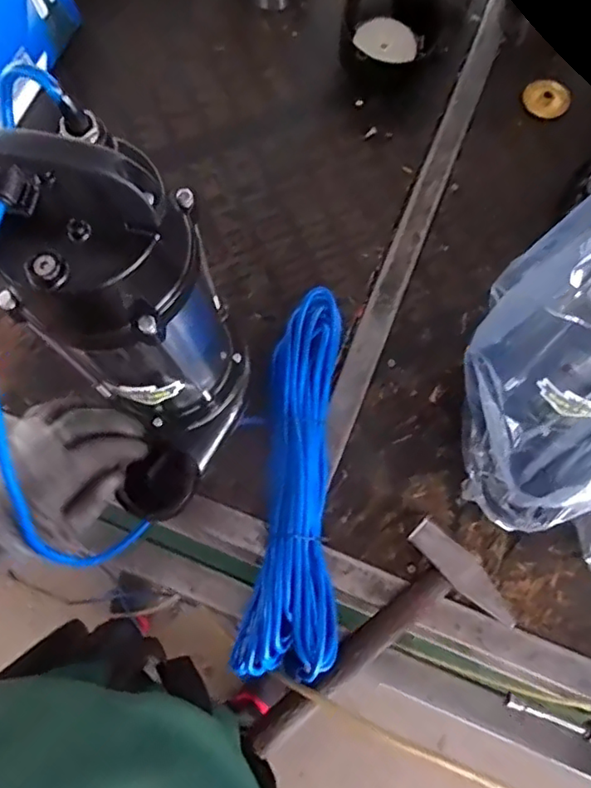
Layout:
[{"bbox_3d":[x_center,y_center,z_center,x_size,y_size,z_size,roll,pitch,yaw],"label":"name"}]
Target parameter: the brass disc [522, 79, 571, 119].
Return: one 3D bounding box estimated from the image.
[{"bbox_3d":[0.326,-0.383,0.773,0.049,0.007,0.055,-35,92,15],"label":"brass disc"}]

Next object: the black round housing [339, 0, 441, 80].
[{"bbox_3d":[0.121,-0.476,0.772,0.124,0.066,0.116,0,74,1],"label":"black round housing"}]

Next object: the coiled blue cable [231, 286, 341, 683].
[{"bbox_3d":[0.010,0.085,0.617,0.090,0.053,0.381,6,74,4],"label":"coiled blue cable"}]

